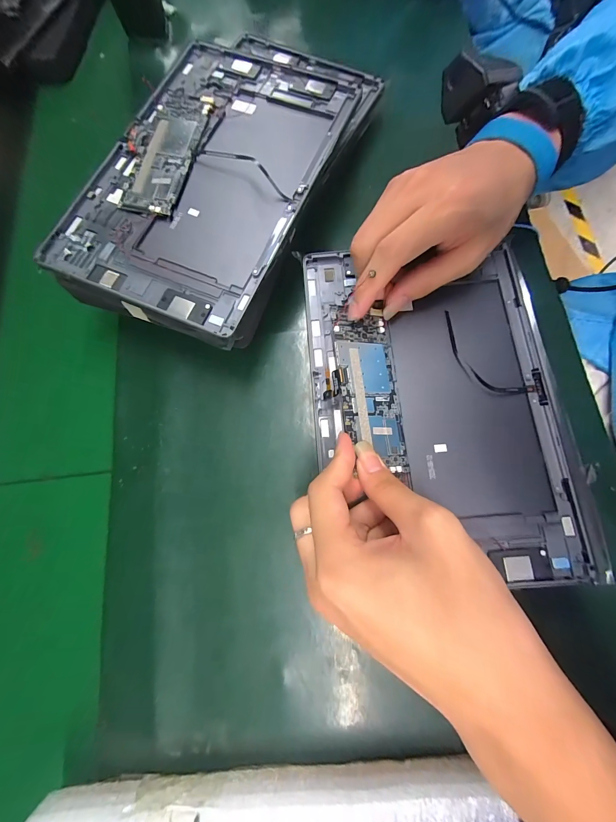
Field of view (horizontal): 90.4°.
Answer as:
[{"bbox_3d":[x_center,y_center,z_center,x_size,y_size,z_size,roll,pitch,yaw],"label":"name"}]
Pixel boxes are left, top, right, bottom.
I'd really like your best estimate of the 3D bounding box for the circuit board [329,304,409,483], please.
[{"bbox_3d":[0.044,-0.016,0.215,0.044,0.004,0.123,1,74,-21],"label":"circuit board"}]

